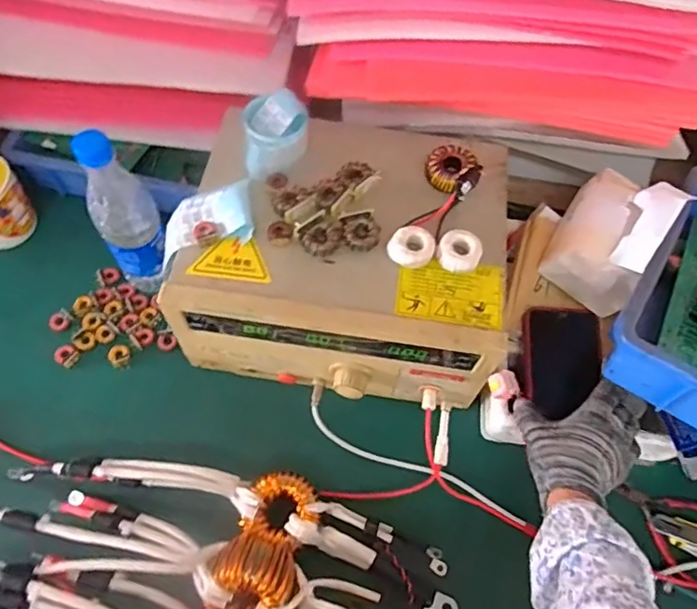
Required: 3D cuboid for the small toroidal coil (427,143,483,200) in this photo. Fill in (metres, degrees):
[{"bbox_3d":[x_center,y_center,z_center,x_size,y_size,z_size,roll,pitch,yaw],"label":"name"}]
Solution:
[{"bbox_3d":[0.107,-0.135,0.584,0.053,0.025,0.053,1,62,-2],"label":"small toroidal coil"}]

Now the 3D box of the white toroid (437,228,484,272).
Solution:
[{"bbox_3d":[0.105,-0.049,0.537,0.039,0.016,0.042,1,62,-2],"label":"white toroid"}]

